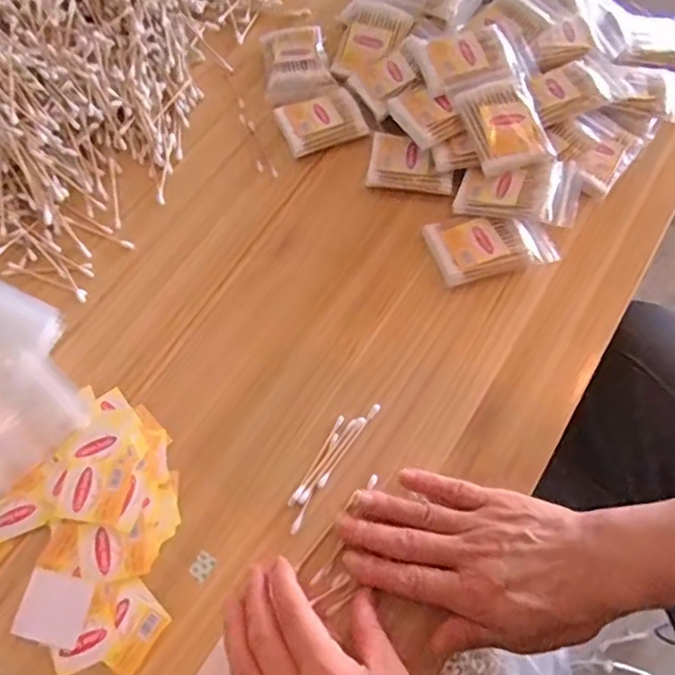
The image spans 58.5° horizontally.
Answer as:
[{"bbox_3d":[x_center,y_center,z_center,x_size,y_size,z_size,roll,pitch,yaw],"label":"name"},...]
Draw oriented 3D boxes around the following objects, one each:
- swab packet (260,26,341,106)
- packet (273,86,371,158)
[{"bbox_3d":[-0.043,-0.276,0.604,0.068,0.008,0.101,-14,64,-5],"label":"swab packet"},{"bbox_3d":[-0.015,-0.203,0.565,0.076,0.011,0.055,-20,65,-8],"label":"packet"}]

